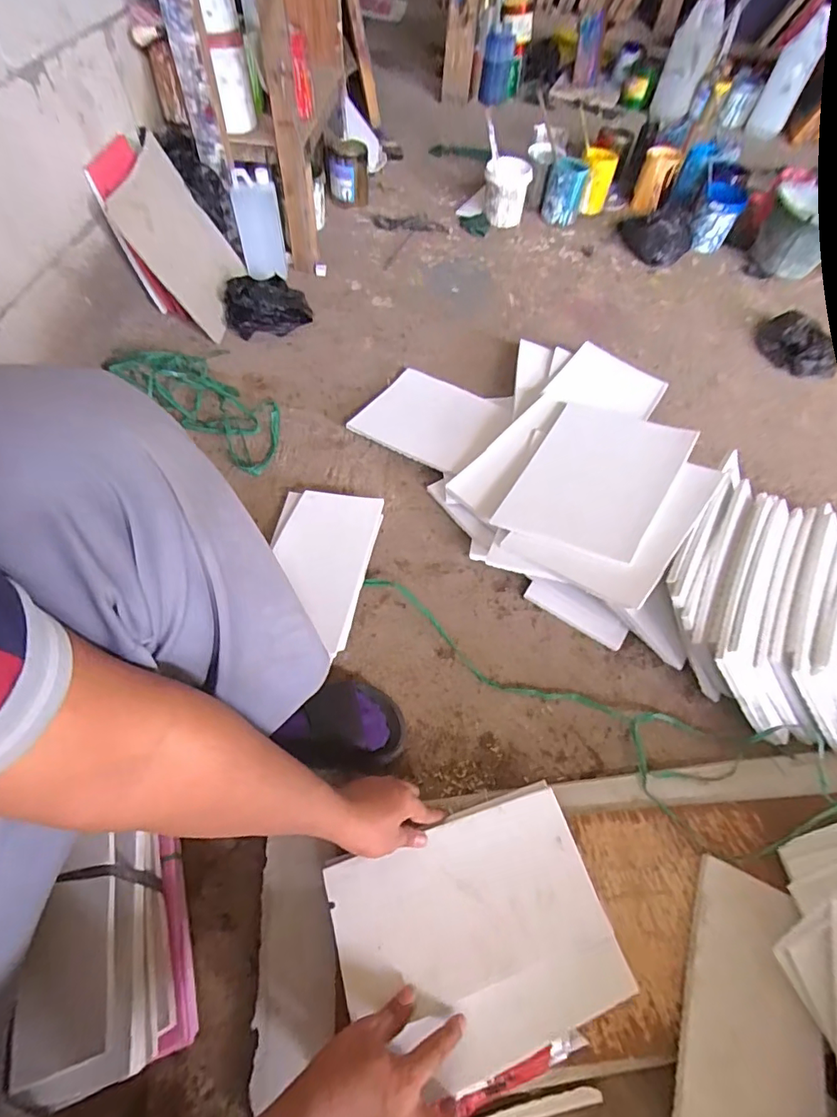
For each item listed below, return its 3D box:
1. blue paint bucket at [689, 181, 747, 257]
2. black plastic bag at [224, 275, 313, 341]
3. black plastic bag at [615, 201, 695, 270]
[{"bbox_3d":[0.798,-0.910,1.316,0.107,0.118,0.139,28,62,15],"label":"blue paint bucket"},{"bbox_3d":[-0.342,-0.573,1.115,0.188,0.080,0.125,-12,60,-8],"label":"black plastic bag"},{"bbox_3d":[0.655,-0.905,1.357,0.204,0.108,0.149,23,61,12],"label":"black plastic bag"}]

